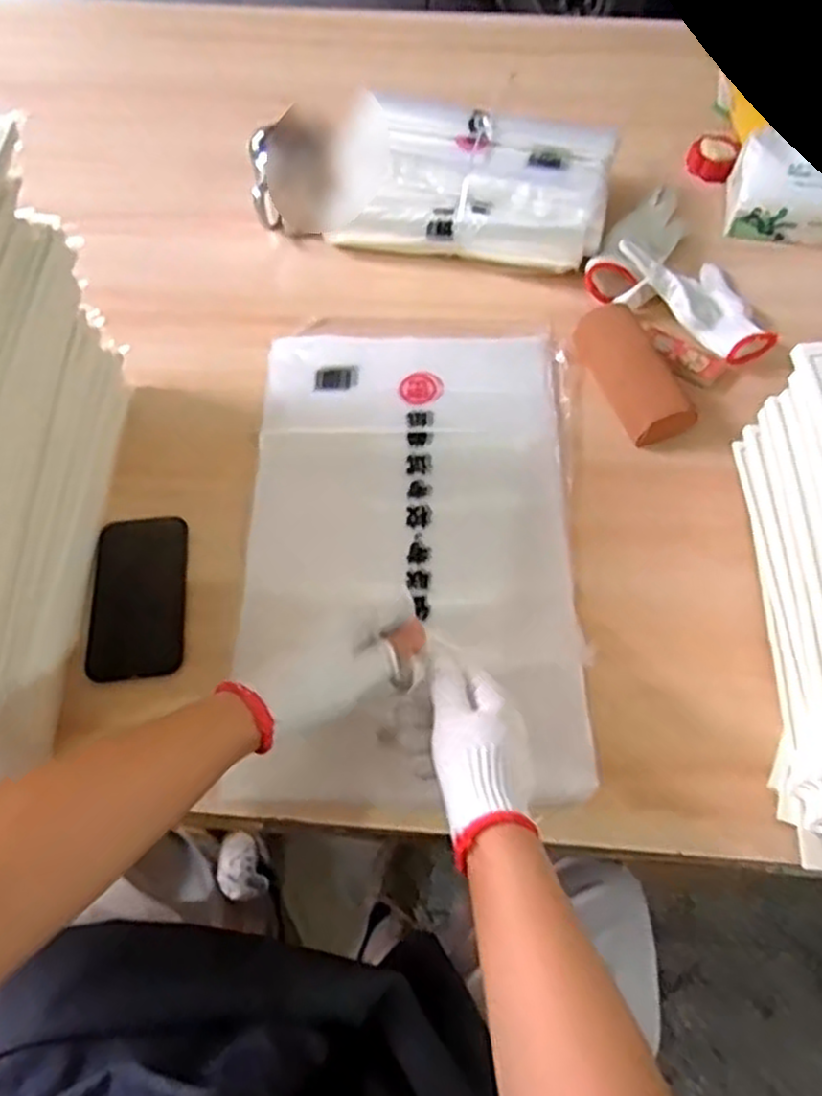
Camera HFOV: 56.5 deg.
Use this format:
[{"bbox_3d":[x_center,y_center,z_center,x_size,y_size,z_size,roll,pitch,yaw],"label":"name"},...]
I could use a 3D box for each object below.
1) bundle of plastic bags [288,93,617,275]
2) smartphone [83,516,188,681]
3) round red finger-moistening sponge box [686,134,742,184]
[{"bbox_3d":[0.031,-0.410,0.854,0.365,0.124,0.162,4,59,3],"label":"bundle of plastic bags"},{"bbox_3d":[-0.235,0.041,0.661,0.077,0.014,0.153,-6,59,-3],"label":"smartphone"},{"bbox_3d":[0.381,-0.492,0.962,0.058,0.028,0.062,0,59,0],"label":"round red finger-moistening sponge box"}]

